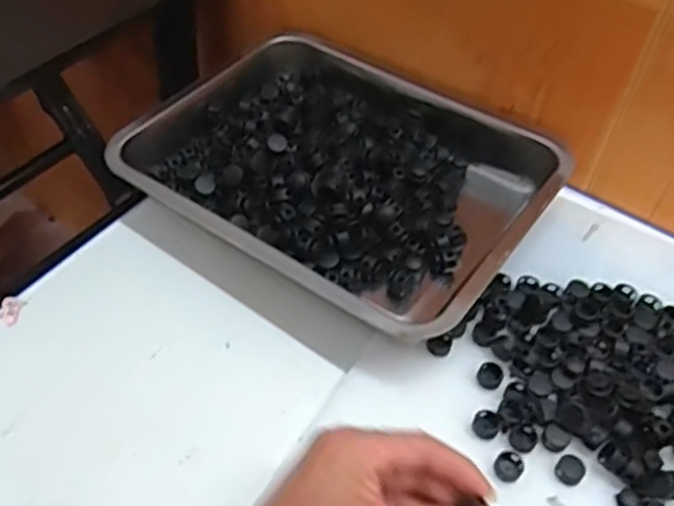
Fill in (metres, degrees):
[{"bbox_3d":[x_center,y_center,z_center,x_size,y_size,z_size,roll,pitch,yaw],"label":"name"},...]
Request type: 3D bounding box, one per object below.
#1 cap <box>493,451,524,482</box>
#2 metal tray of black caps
[{"bbox_3d":[0.105,0.130,0.438,0.016,0.005,0.020,36,57,24],"label":"cap"},{"bbox_3d":[0.009,-0.071,0.589,0.313,0.062,0.258,31,55,21],"label":"metal tray of black caps"}]

